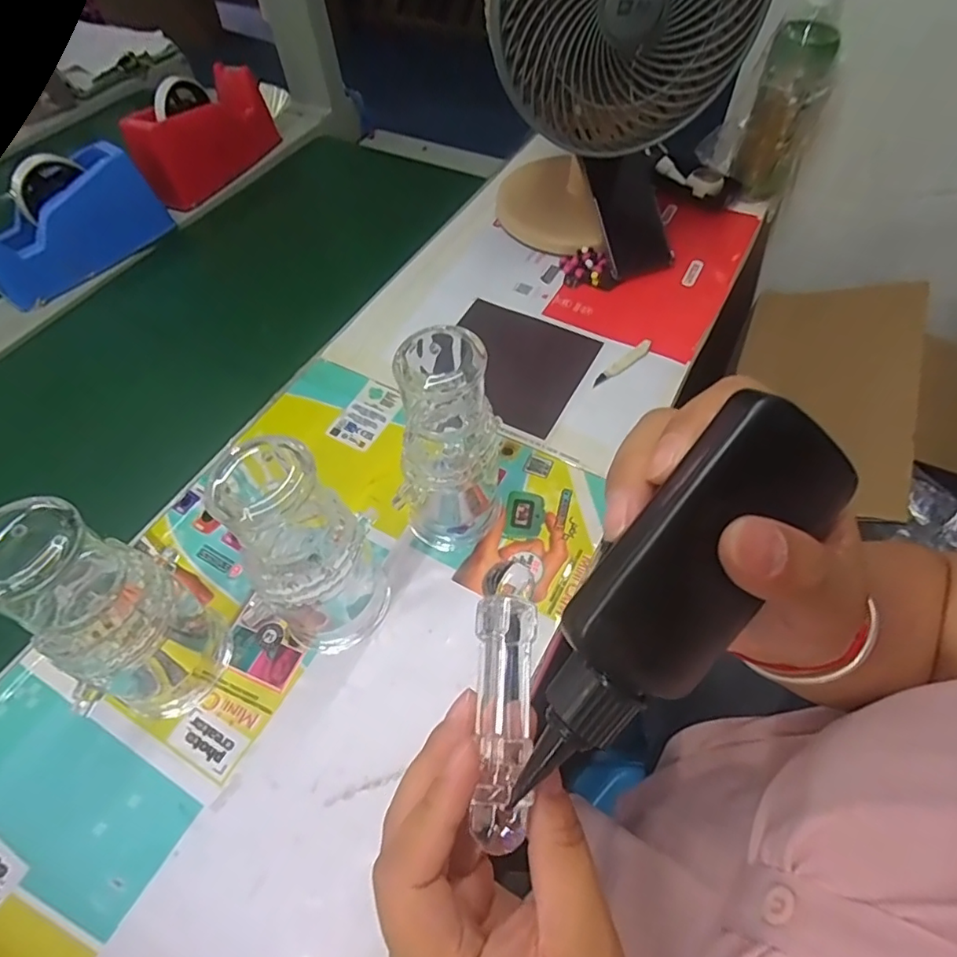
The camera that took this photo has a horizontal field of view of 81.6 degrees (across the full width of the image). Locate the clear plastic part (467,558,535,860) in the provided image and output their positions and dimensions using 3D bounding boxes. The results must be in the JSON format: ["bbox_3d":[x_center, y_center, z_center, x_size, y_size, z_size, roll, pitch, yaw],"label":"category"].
[{"bbox_3d":[0.010,0.077,0.205,0.020,0.018,0.091,4,61,4],"label":"clear plastic part"}]

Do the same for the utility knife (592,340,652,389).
[{"bbox_3d":[0.140,-0.112,0.540,0.068,0.010,0.010,-36,61,-4],"label":"utility knife"}]

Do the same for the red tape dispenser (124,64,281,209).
[{"bbox_3d":[-0.361,-0.447,0.723,0.064,0.098,0.202,20,59,14],"label":"red tape dispenser"}]

